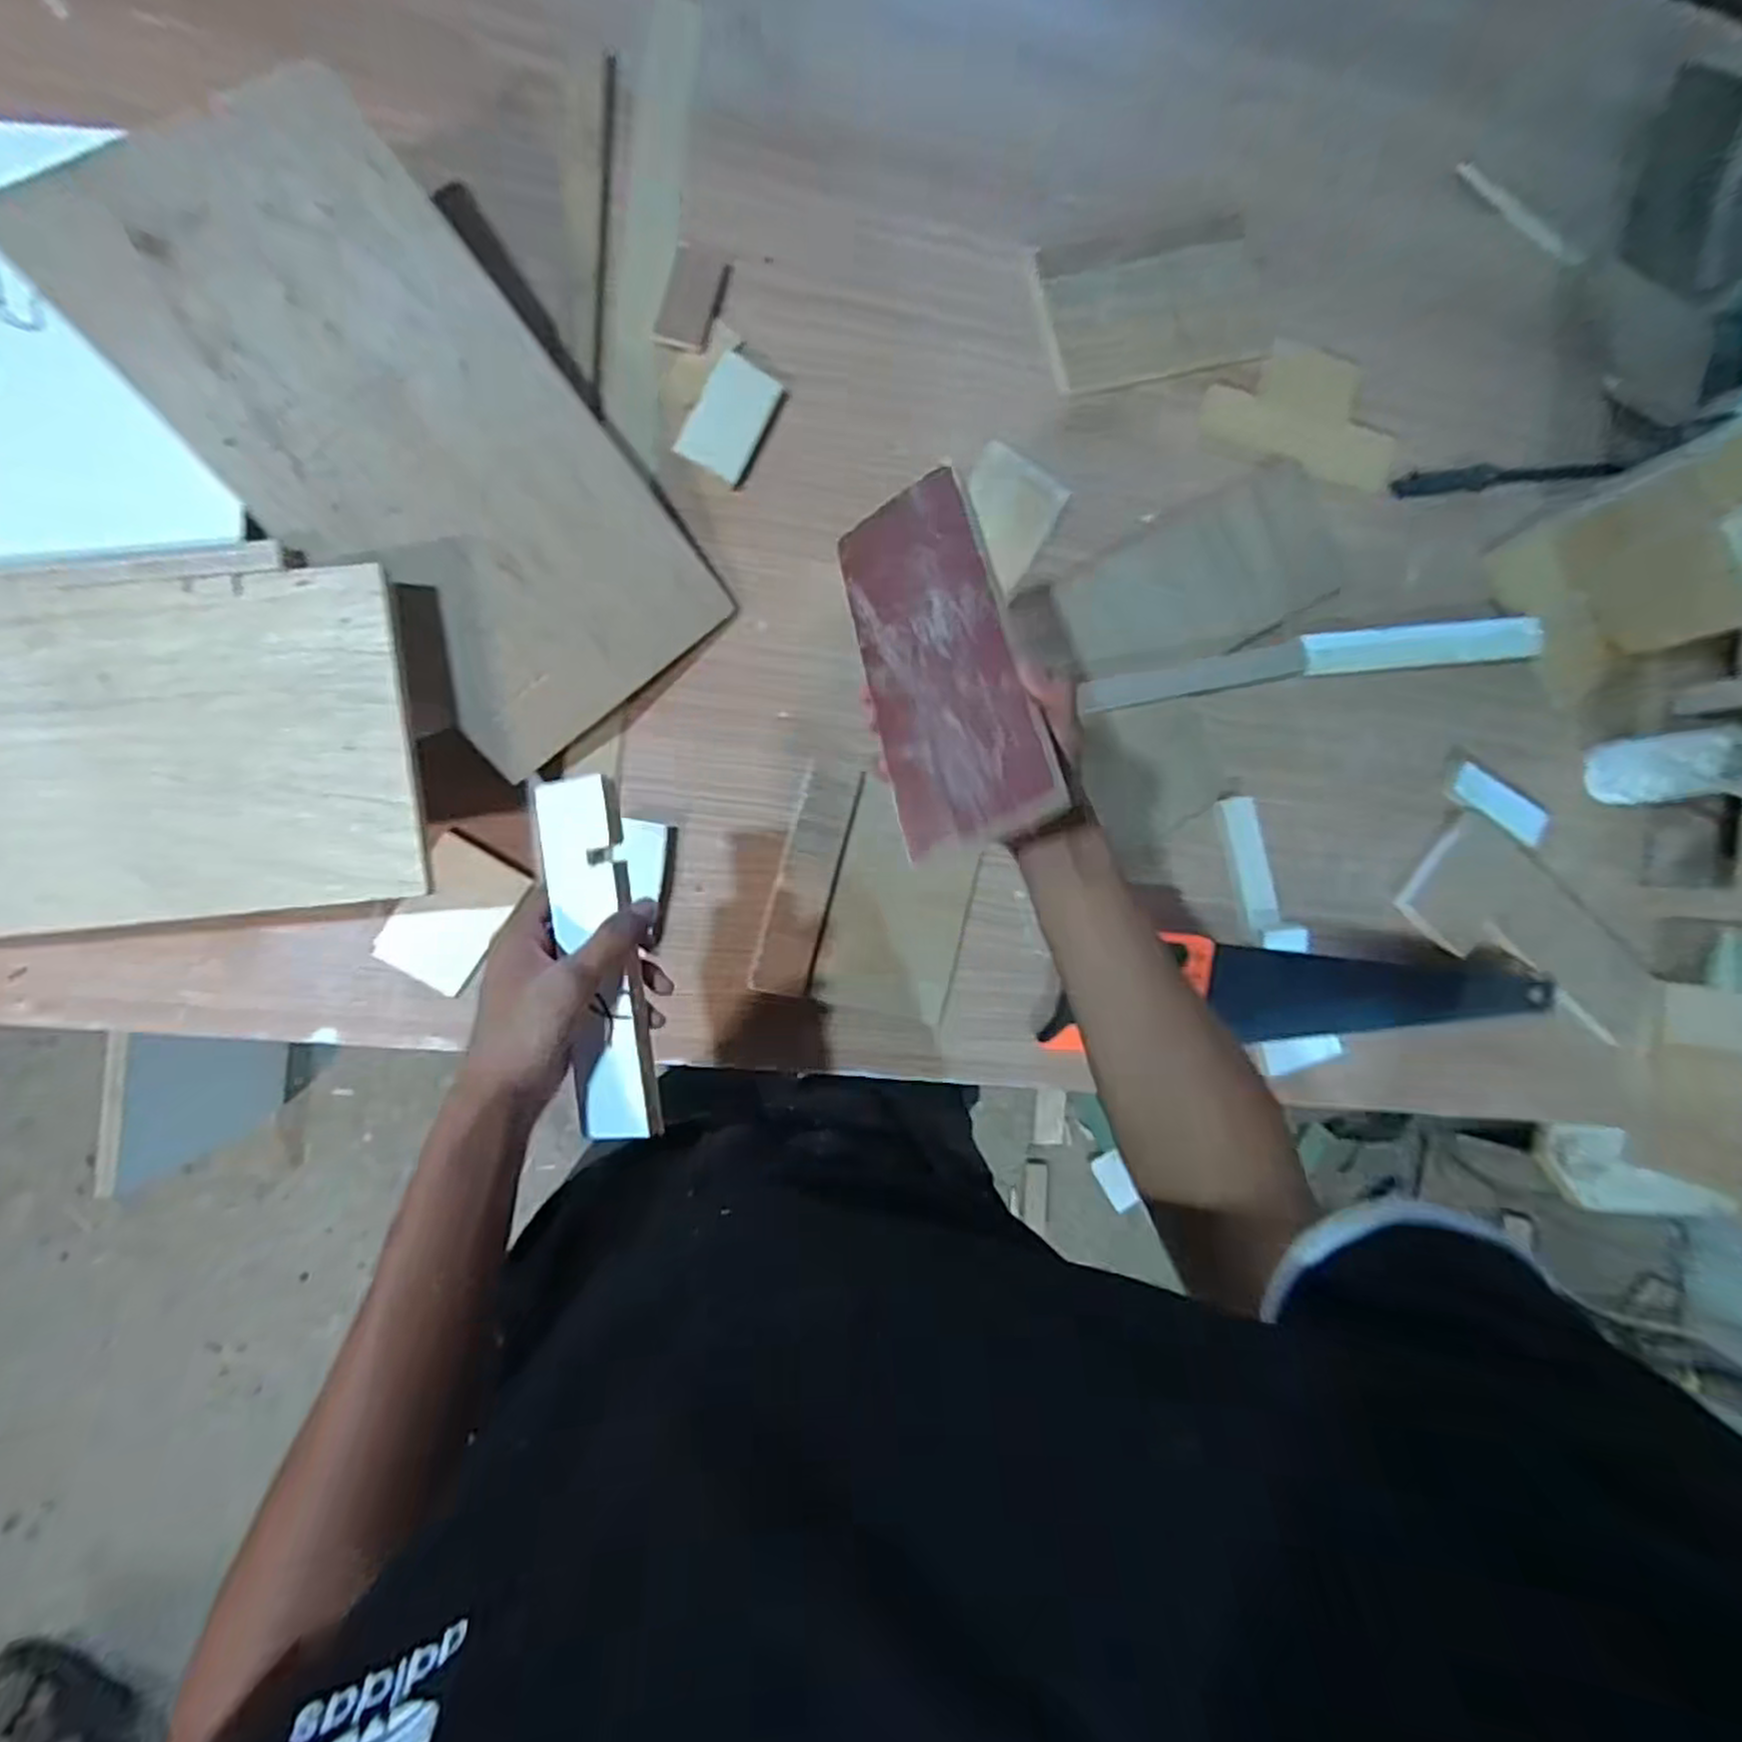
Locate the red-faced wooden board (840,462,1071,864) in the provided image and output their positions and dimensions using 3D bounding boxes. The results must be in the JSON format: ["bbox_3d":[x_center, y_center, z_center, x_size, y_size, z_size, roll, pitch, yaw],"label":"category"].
[{"bbox_3d":[0.039,-0.128,0.456,0.093,0.008,0.237,-23,67,30],"label":"red-faced wooden board"}]

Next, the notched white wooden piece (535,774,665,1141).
[{"bbox_3d":[-0.156,0.050,0.441,0.046,0.018,0.203,-9,88,-9],"label":"notched white wooden piece"}]

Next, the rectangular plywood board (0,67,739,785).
[{"bbox_3d":[-0.315,-0.298,0.549,0.229,0.016,0.418,-46,113,-14],"label":"rectangular plywood board"}]

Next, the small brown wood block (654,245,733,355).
[{"bbox_3d":[-0.150,-0.480,0.651,0.045,0.007,0.079,18,88,-9],"label":"small brown wood block"}]

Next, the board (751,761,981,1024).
[{"bbox_3d":[0.004,0.023,0.678,0.171,0.007,0.196,13,89,-9],"label":"board"}]

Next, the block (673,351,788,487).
[{"bbox_3d":[-0.118,-0.384,0.656,0.056,0.009,0.095,28,86,-8],"label":"block"}]

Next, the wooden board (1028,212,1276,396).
[{"bbox_3d":[0.264,-0.522,0.710,0.223,0.020,0.125,-15,93,-9],"label":"wooden board"}]

